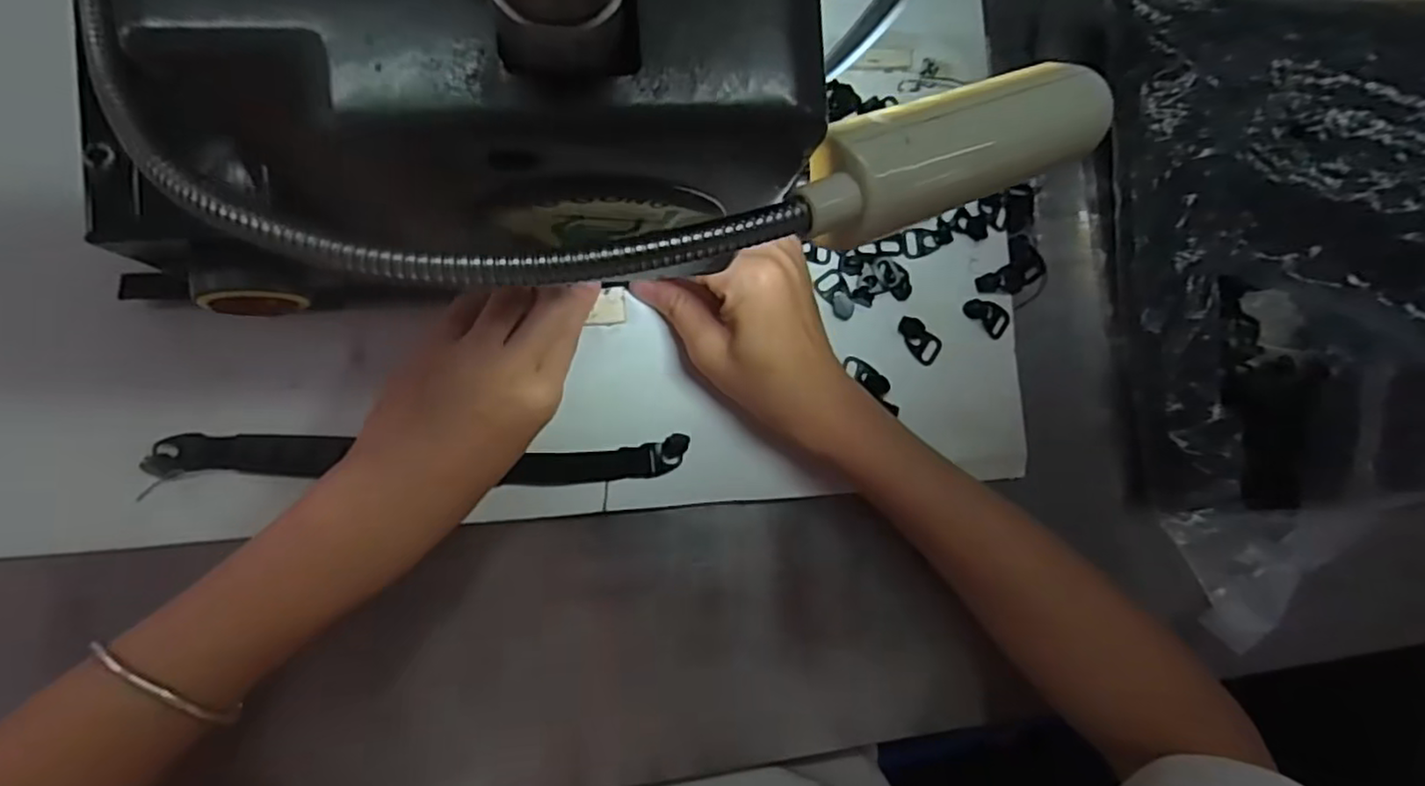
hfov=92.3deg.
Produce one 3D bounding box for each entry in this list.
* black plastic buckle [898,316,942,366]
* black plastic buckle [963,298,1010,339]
[{"bbox_3d":[0.106,-0.027,0.352,0.027,0.006,0.016,38,82,-4],"label":"black plastic buckle"},{"bbox_3d":[0.145,-0.041,0.359,0.026,0.004,0.016,37,82,-4],"label":"black plastic buckle"}]

